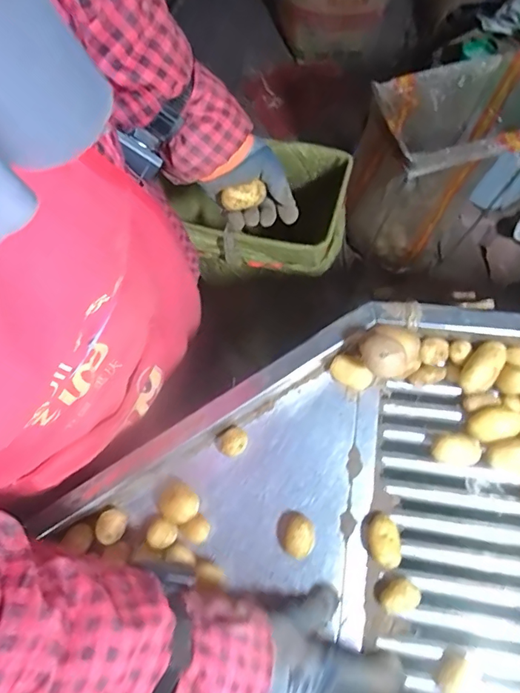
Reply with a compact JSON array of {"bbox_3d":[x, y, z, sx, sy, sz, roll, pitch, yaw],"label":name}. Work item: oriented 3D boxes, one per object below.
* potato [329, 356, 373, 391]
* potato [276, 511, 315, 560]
[{"bbox_3d":[0.108,0.032,0.568,0.048,0.035,0.029,32,76,11],"label":"potato"},{"bbox_3d":[0.040,0.208,0.527,0.039,0.026,0.048,-13,73,-2],"label":"potato"}]

